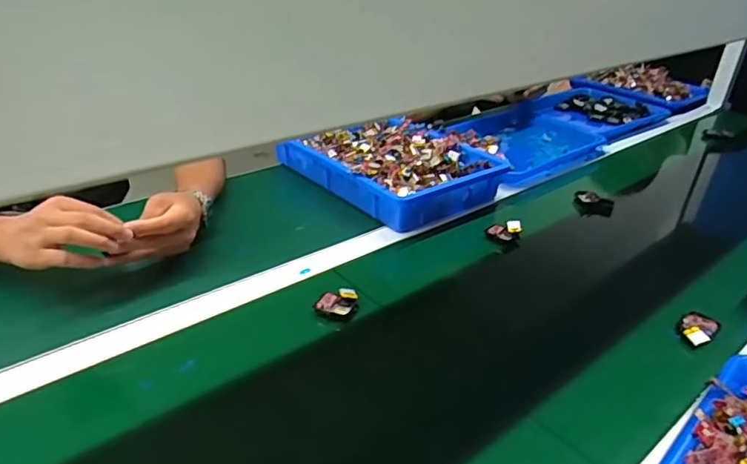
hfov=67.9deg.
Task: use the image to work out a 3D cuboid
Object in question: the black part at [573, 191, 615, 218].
[{"bbox_3d":[0.367,-0.048,0.926,0.063,0.036,0.034,15,30,20],"label":"black part"}]

